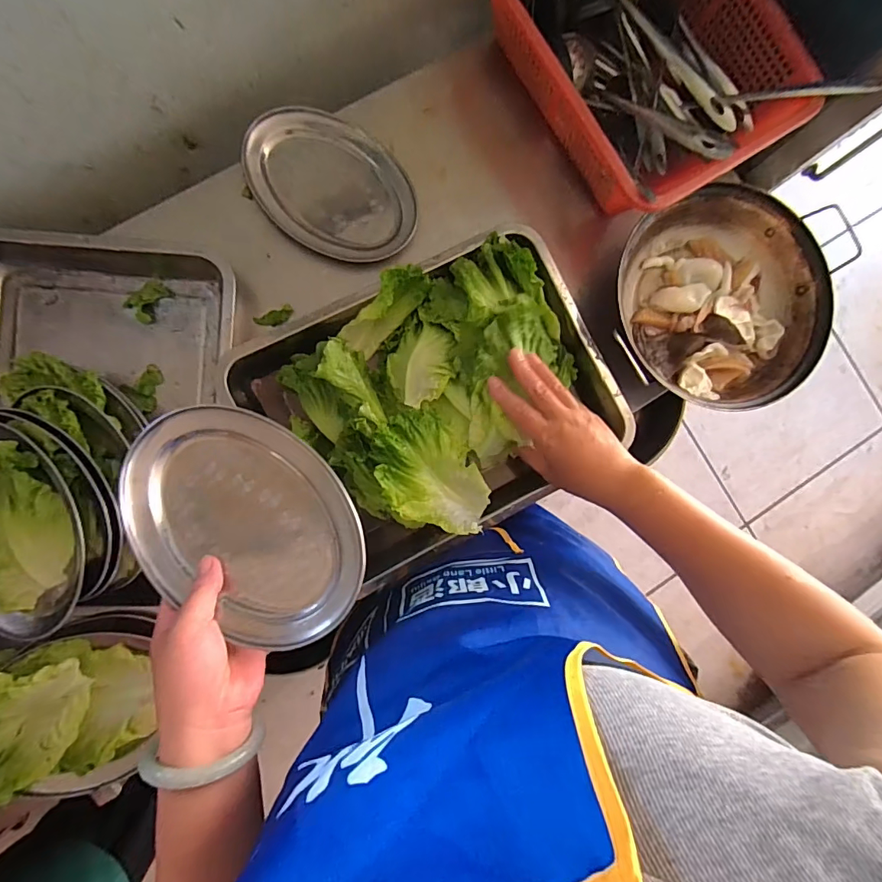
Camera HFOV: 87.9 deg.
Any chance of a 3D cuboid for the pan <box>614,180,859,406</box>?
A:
[{"bbox_3d":[0.323,-0.163,0.537,0.248,0.061,0.240,13,86,-5],"label":"pan"}]

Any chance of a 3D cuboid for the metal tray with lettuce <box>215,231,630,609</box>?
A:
[{"bbox_3d":[0.003,-0.045,0.501,0.358,0.089,0.281,-29,91,-7],"label":"metal tray with lettuce"}]

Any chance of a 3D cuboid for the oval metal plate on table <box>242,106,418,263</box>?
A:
[{"bbox_3d":[-0.126,-0.294,0.531,0.201,0.019,0.134,23,99,-7],"label":"oval metal plate on table"}]

